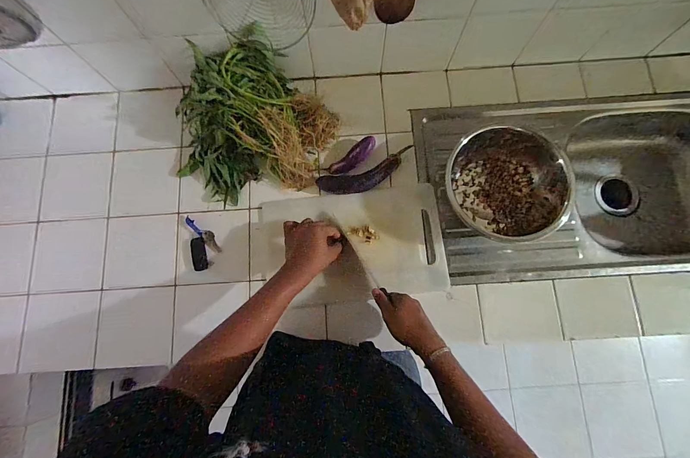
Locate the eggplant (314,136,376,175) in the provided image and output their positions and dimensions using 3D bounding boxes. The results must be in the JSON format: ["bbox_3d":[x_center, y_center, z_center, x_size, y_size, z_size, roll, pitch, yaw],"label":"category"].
[{"bbox_3d":[0.007,-0.150,0.682,0.132,0.030,0.042,-31,79,-5],"label":"eggplant"}]

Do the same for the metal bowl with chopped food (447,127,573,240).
[{"bbox_3d":[0.335,-0.105,0.646,0.230,0.091,0.215,0,78,1],"label":"metal bowl with chopped food"}]

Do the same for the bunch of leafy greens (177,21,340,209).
[{"bbox_3d":[-0.209,-0.211,0.663,0.303,0.119,0.322,-42,80,-7],"label":"bunch of leafy greens"}]

